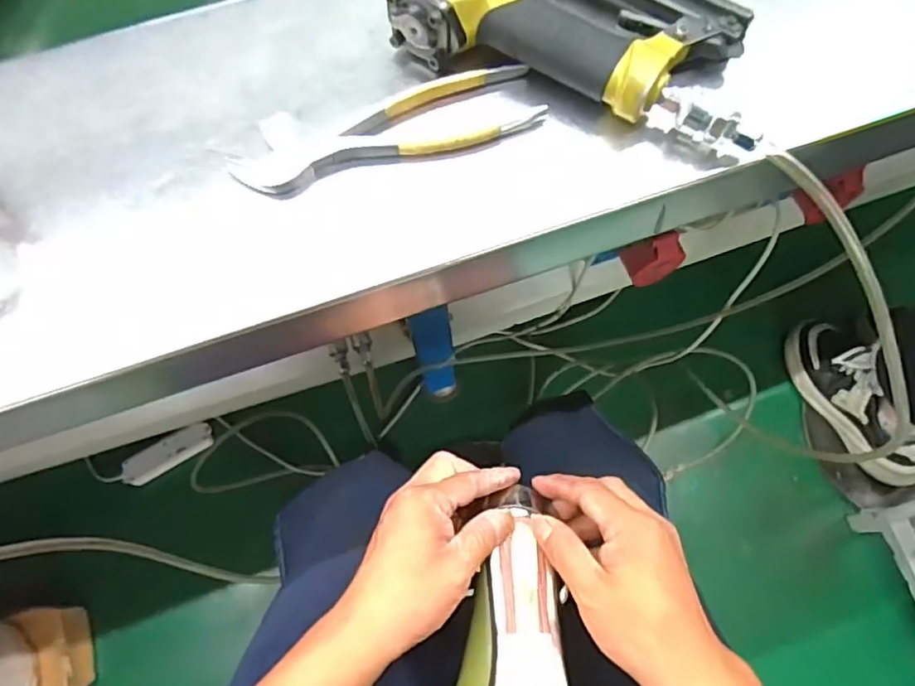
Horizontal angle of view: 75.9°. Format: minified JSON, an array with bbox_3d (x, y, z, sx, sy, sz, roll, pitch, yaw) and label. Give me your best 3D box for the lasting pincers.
[{"bbox_3d":[-0.044,-0.134,0.368,0.192,0.014,0.050,-17,73,-6],"label":"lasting pincers"}]

